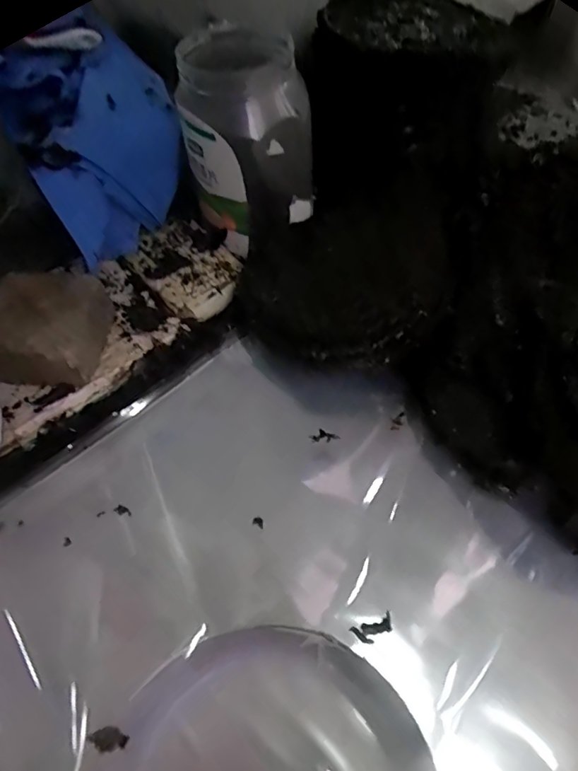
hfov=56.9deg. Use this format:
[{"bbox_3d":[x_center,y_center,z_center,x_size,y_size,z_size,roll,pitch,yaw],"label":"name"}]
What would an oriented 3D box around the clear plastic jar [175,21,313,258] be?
[{"bbox_3d":[-0.045,-0.249,0.555,0.120,0.177,0.120,-15,55,-8],"label":"clear plastic jar"}]

